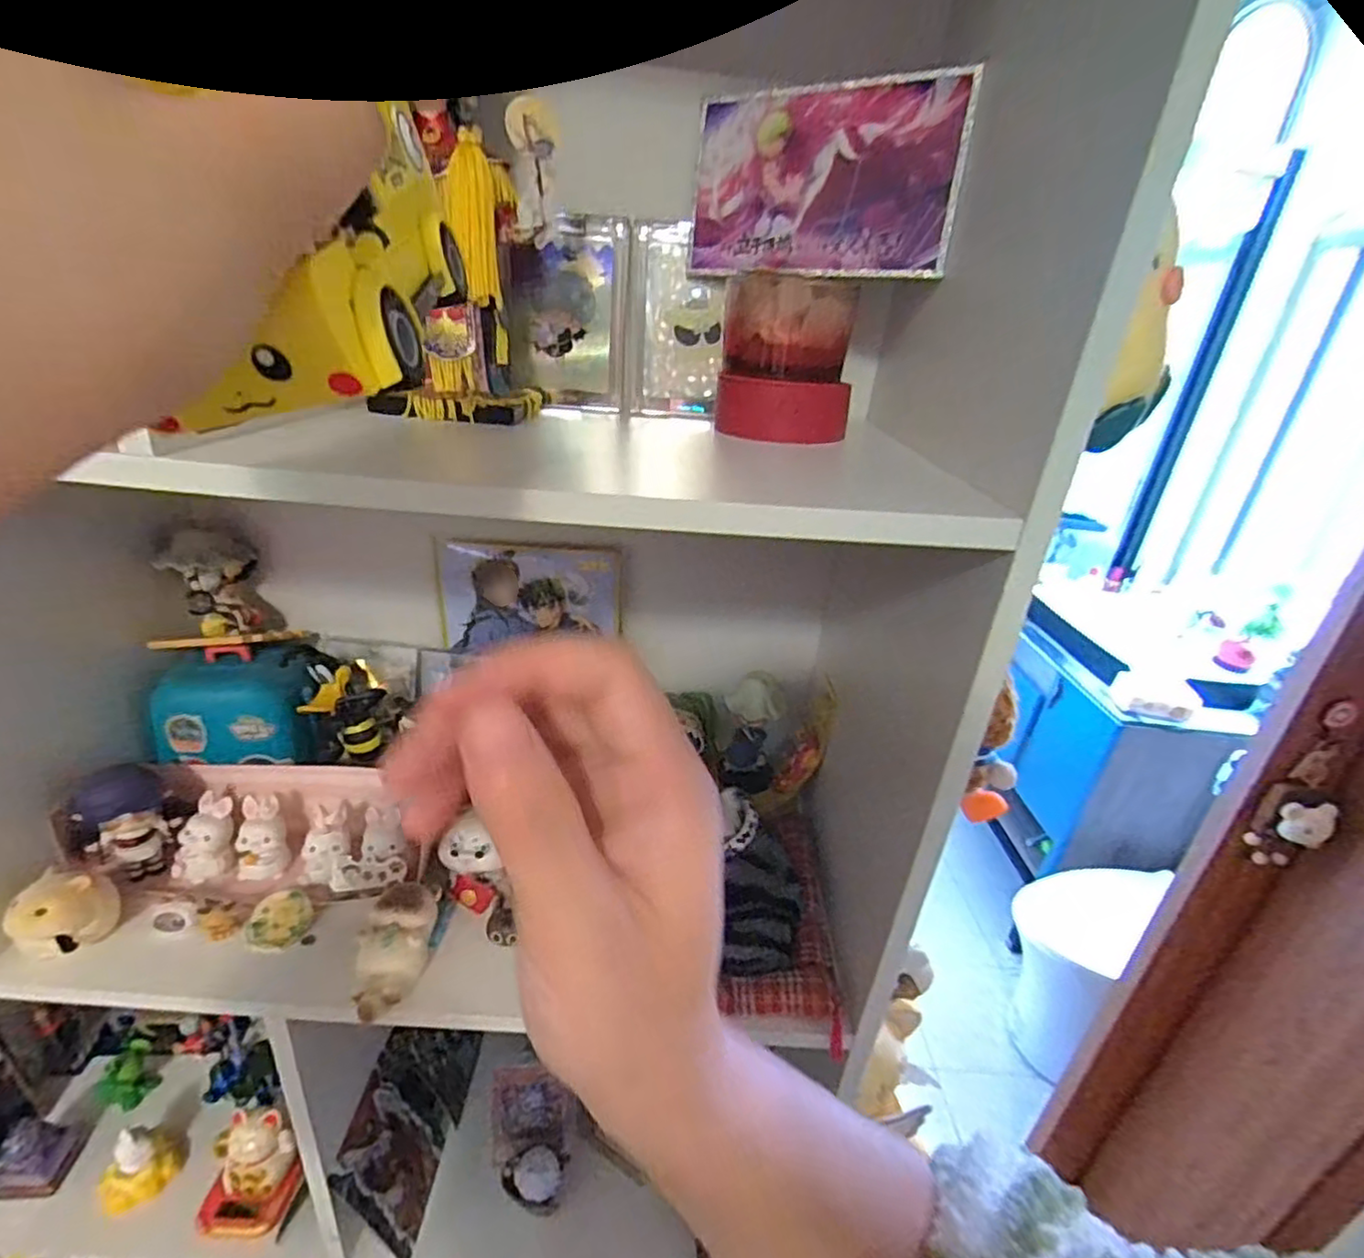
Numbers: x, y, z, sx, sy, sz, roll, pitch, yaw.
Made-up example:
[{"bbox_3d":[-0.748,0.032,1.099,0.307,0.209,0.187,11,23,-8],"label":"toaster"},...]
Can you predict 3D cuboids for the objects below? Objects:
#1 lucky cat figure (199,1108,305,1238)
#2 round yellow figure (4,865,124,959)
[{"bbox_3d":[-0.327,0.418,0.509,0.066,0.058,0.053,5,25,-4],"label":"lucky cat figure"},{"bbox_3d":[-0.340,0.158,0.366,0.029,0.055,0.043,24,30,32],"label":"round yellow figure"}]

